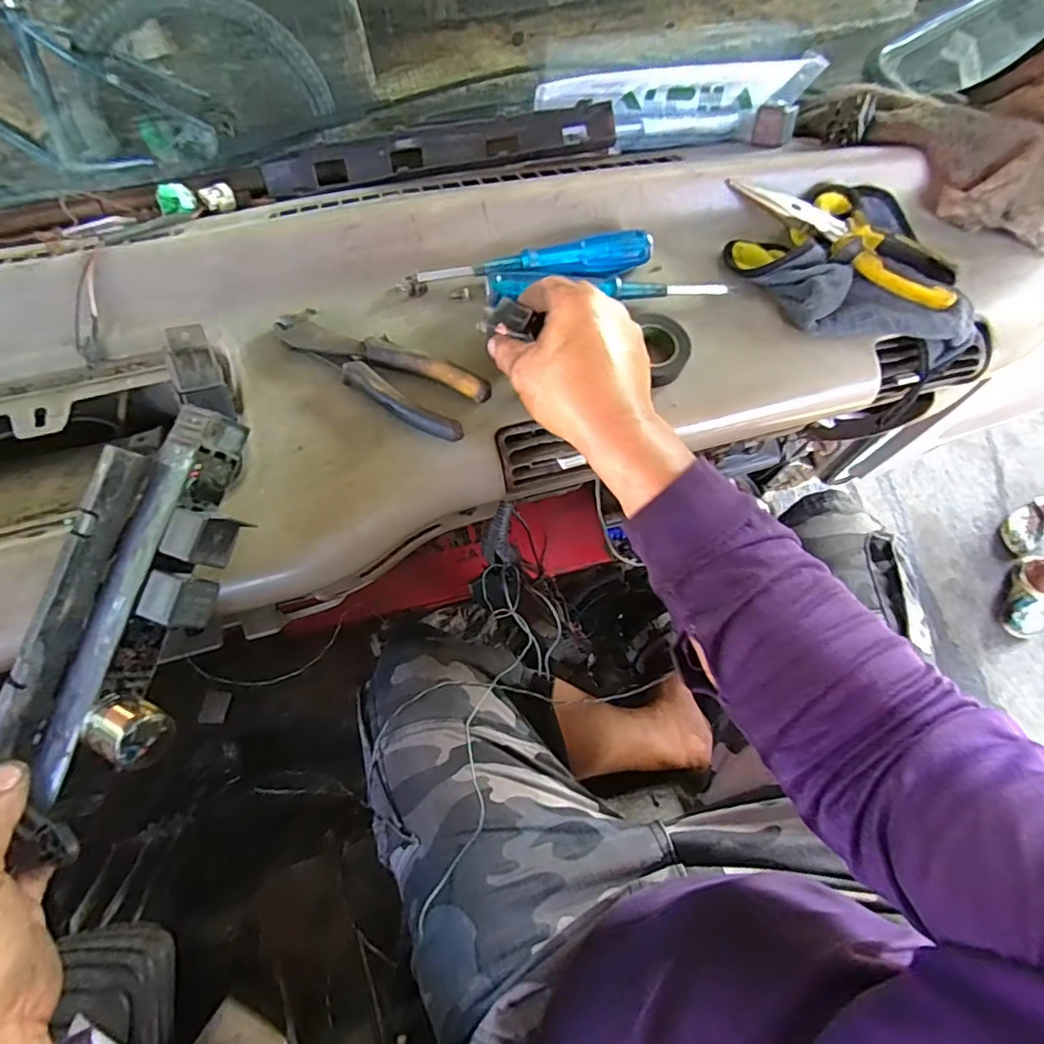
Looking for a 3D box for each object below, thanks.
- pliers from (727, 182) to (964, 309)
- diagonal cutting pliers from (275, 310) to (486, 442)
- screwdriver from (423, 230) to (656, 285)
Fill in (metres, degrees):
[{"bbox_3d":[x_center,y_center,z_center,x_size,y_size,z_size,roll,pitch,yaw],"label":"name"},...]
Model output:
[{"bbox_3d":[0.266,-0.235,0.463,0.190,0.017,0.048,32,72,10],"label":"pliers"},{"bbox_3d":[-0.109,-0.115,0.418,0.167,0.012,0.055,26,71,8],"label":"diagonal cutting pliers"},{"bbox_3d":[0.012,-0.208,0.449,0.185,0.022,0.021,-7,70,-4],"label":"screwdriver"}]

